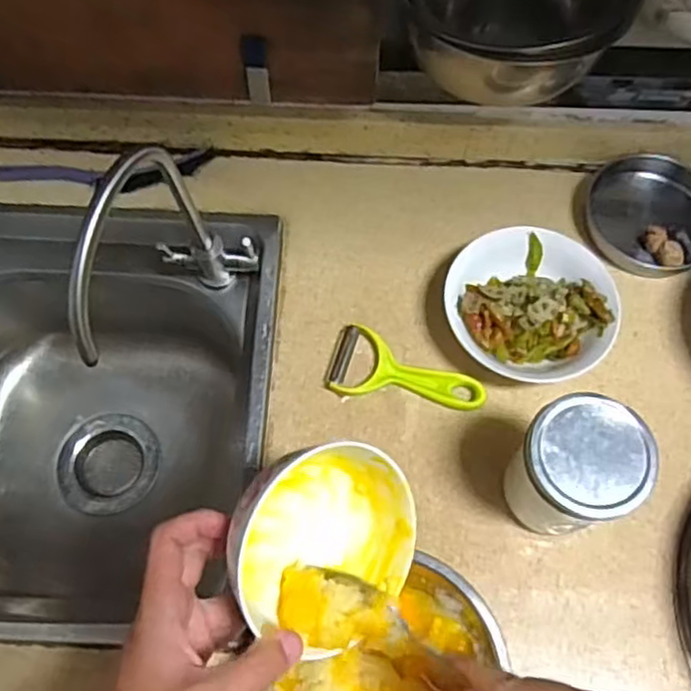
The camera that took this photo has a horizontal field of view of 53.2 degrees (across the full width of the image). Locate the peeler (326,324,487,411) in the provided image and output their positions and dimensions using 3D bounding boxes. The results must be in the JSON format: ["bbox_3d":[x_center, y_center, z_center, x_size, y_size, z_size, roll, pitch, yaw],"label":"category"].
[{"bbox_3d":[0.053,0.031,0.617,0.138,0.016,0.066,21,67,8],"label":"peeler"}]

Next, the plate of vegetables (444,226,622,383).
[{"bbox_3d":[0.166,-0.036,0.630,0.146,0.051,0.133,0,66,-1],"label":"plate of vegetables"}]

